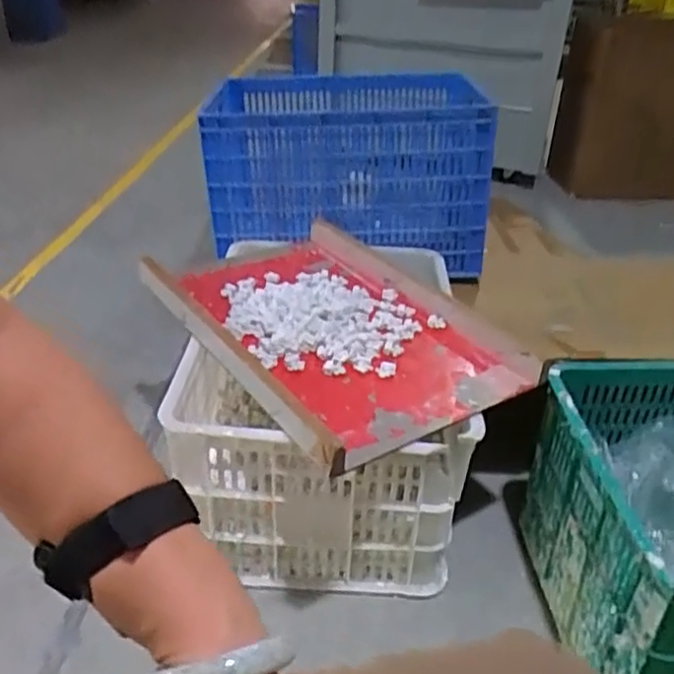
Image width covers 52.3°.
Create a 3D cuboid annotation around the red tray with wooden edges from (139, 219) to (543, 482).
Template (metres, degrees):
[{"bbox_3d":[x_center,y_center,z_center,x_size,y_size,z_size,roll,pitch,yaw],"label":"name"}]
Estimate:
[{"bbox_3d":[-0.015,-0.035,1.081,0.392,0.057,0.576,-19,37,-30],"label":"red tray with wooden edges"}]

